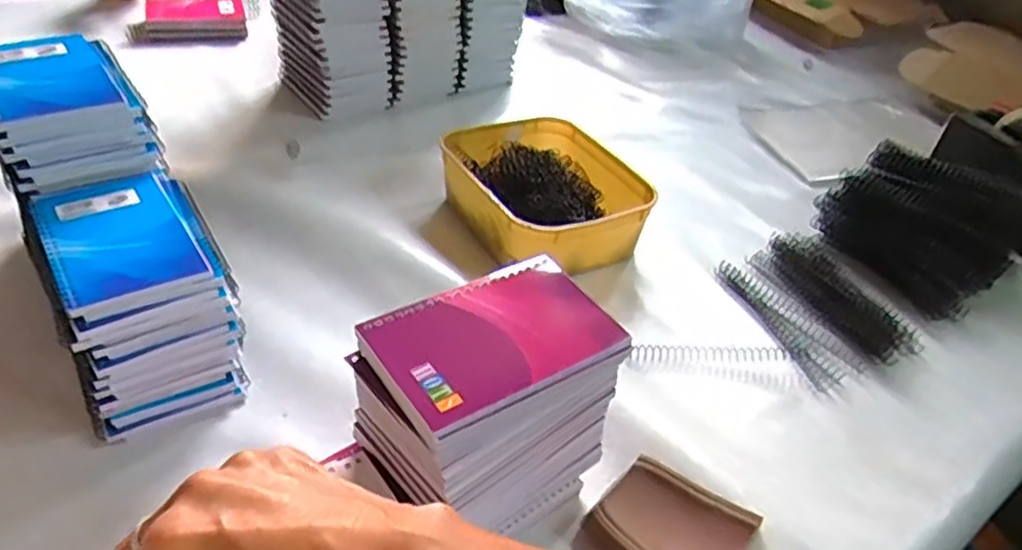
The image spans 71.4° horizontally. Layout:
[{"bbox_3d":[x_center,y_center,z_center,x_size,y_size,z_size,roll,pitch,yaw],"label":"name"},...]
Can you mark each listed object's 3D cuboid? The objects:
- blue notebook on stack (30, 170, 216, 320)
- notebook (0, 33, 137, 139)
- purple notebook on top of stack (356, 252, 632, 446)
[{"bbox_3d":[-0.256,-0.027,0.466,0.085,0.012,0.128,-19,44,-31],"label":"blue notebook on stack"},{"bbox_3d":[-0.331,-0.137,0.504,0.081,0.019,0.122,-21,46,-33],"label":"notebook"},{"bbox_3d":[-0.008,0.032,0.383,0.132,0.011,0.081,-20,45,-30],"label":"purple notebook on top of stack"}]

